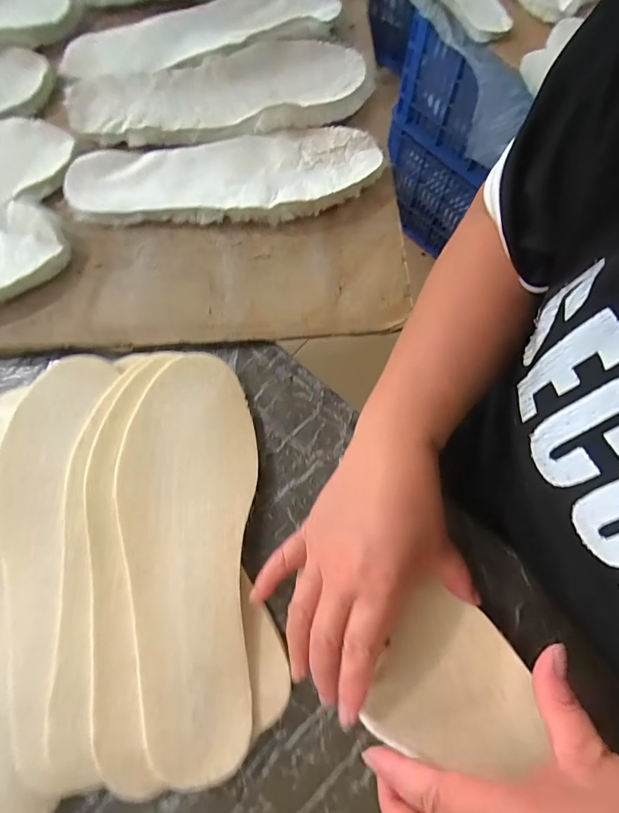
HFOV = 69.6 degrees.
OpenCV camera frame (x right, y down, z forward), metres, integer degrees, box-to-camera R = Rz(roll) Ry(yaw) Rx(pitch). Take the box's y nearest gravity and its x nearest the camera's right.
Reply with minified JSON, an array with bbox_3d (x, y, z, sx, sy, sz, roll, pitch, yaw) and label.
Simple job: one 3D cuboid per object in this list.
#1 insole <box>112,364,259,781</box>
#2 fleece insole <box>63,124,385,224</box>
[{"bbox_3d":[-0.083,0.092,0.301,0.089,0.009,0.265,4,74,-15],"label":"insole"},{"bbox_3d":[-0.069,-0.196,0.391,0.264,0.027,0.089,-11,74,-5],"label":"fleece insole"}]

